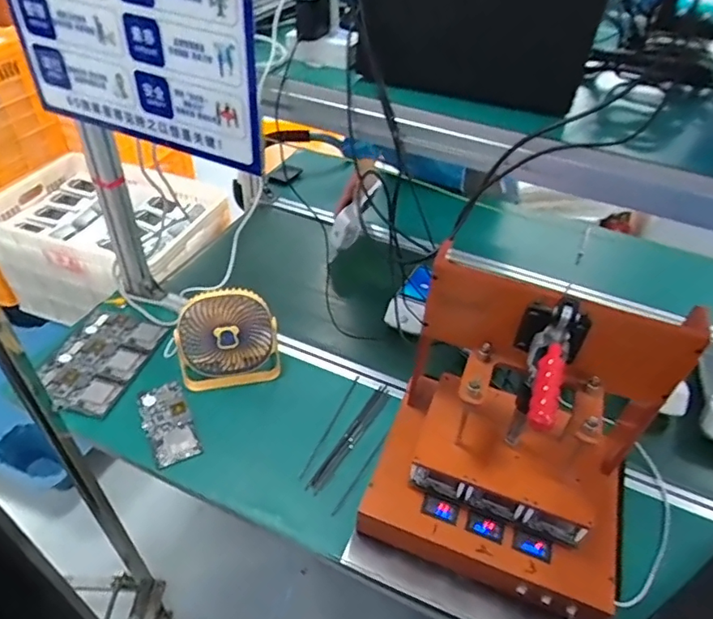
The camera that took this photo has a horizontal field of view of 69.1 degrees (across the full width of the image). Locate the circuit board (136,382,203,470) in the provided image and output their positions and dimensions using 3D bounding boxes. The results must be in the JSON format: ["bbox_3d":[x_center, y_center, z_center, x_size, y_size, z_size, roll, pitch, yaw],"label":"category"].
[{"bbox_3d":[-0.307,0.183,0.843,0.069,0.009,0.154,-18,48,-22],"label":"circuit board"}]

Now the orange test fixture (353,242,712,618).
[{"bbox_3d":[0.205,0.149,0.636,0.320,0.318,0.233,17,45,13],"label":"orange test fixture"}]

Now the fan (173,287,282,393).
[{"bbox_3d":[-0.220,0.051,0.888,0.168,0.153,0.085,-12,46,-16],"label":"fan"}]

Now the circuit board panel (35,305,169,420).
[{"bbox_3d":[-0.463,0.083,0.943,0.164,0.012,0.245,11,38,8],"label":"circuit board panel"}]

